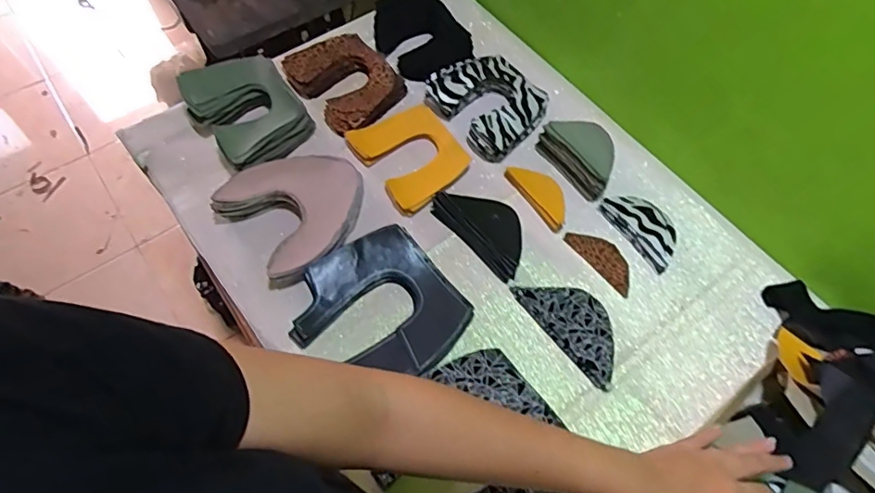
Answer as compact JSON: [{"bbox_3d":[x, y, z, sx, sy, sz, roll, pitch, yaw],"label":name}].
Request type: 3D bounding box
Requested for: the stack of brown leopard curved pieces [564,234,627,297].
[{"bbox_3d":[0.218,0.014,0.699,0.044,0.006,0.103,-37,69,-19],"label":"stack of brown leopard curved pieces"}]

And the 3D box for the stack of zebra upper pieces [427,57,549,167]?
[{"bbox_3d":[0.075,-0.214,0.784,0.135,0.045,0.164,-37,69,-19],"label":"stack of zebra upper pieces"}]

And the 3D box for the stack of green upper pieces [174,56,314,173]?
[{"bbox_3d":[-0.269,-0.192,0.762,0.130,0.058,0.170,-35,68,-18],"label":"stack of green upper pieces"}]

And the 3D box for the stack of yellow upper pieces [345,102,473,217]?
[{"bbox_3d":[-0.035,-0.131,0.746,0.124,0.016,0.155,-32,67,-17],"label":"stack of yellow upper pieces"}]

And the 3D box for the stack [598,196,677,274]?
[{"bbox_3d":[0.273,-0.026,0.705,0.057,0.024,0.114,-32,67,-17],"label":"stack"}]

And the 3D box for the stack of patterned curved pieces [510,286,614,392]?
[{"bbox_3d":[0.168,0.091,0.649,0.072,0.020,0.150,-34,68,-18],"label":"stack of patterned curved pieces"}]

